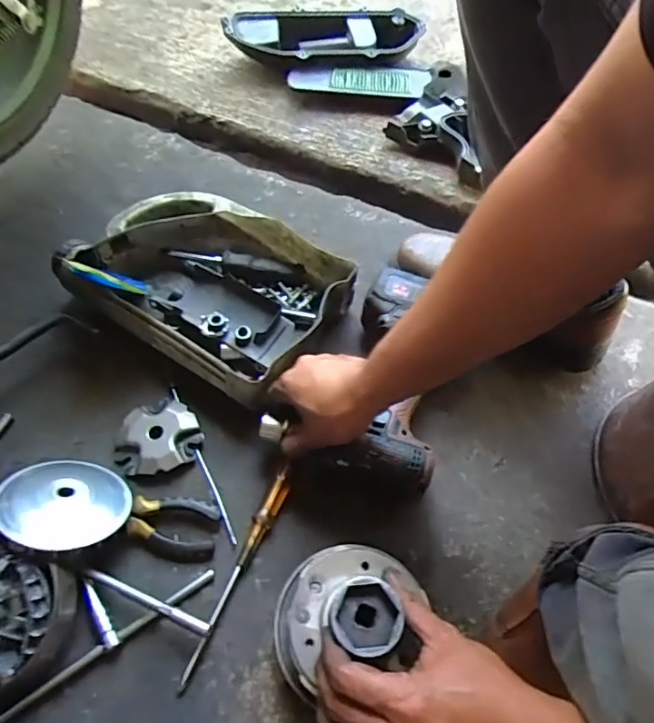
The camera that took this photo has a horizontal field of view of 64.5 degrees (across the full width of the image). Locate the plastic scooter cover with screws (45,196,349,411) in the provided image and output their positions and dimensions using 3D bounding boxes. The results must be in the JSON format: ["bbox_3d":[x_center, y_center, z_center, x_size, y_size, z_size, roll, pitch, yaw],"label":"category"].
[{"bbox_3d":[-0.135,-0.093,0.628,0.291,0.076,0.209,32,62,15],"label":"plastic scooter cover with screws"}]

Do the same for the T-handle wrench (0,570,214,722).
[{"bbox_3d":[-0.202,0.228,0.465,0.193,0.022,0.059,-29,65,-19],"label":"T-handle wrench"}]

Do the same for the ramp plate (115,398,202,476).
[{"bbox_3d":[-0.179,0.079,0.554,0.085,0.017,0.081,2,59,-3],"label":"ramp plate"}]

